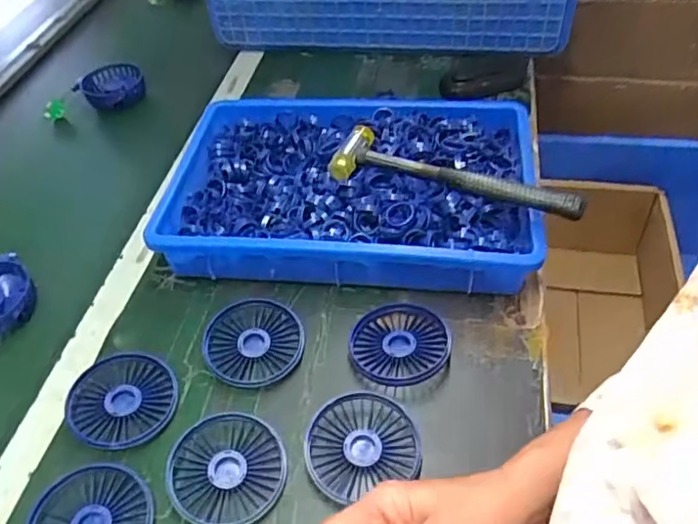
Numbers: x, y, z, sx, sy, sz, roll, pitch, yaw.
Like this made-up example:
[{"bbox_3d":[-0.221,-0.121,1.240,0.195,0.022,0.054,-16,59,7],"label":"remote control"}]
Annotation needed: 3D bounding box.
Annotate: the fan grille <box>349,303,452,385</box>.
[{"bbox_3d":[0.045,0.070,0.531,0.088,0.013,0.087,-4,46,4],"label":"fan grille"}]

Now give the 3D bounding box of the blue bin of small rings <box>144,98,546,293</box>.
[{"bbox_3d":[0.009,-0.083,0.638,0.364,0.069,0.261,4,47,11],"label":"blue bin of small rings"}]

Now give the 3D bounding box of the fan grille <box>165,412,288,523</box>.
[{"bbox_3d":[-0.093,0.157,0.461,0.084,0.015,0.086,-4,46,4],"label":"fan grille"}]

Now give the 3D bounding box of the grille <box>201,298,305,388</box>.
[{"bbox_3d":[-0.086,0.073,0.542,0.086,0.015,0.087,-2,47,5],"label":"grille"}]

